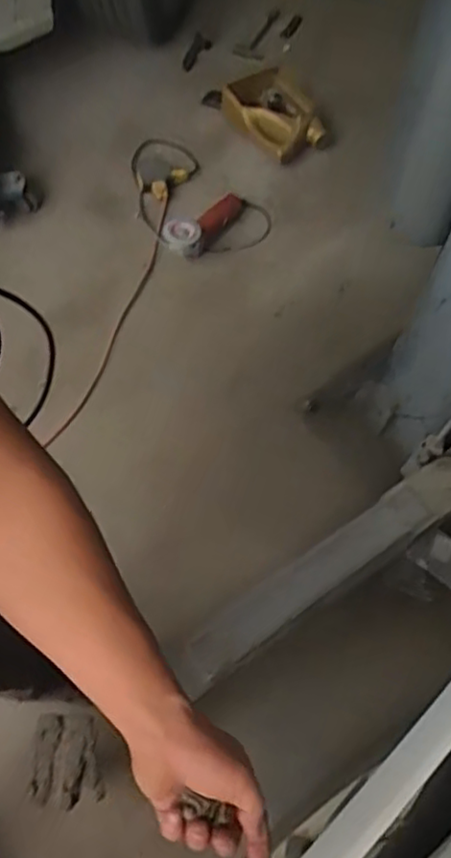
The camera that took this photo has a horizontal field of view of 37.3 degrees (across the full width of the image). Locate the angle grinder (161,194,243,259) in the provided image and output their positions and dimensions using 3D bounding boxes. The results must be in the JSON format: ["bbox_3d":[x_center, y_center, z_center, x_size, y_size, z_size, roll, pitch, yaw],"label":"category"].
[{"bbox_3d":[-0.054,-0.540,1.731,0.103,0.100,0.242,36,65,16],"label":"angle grinder"}]

